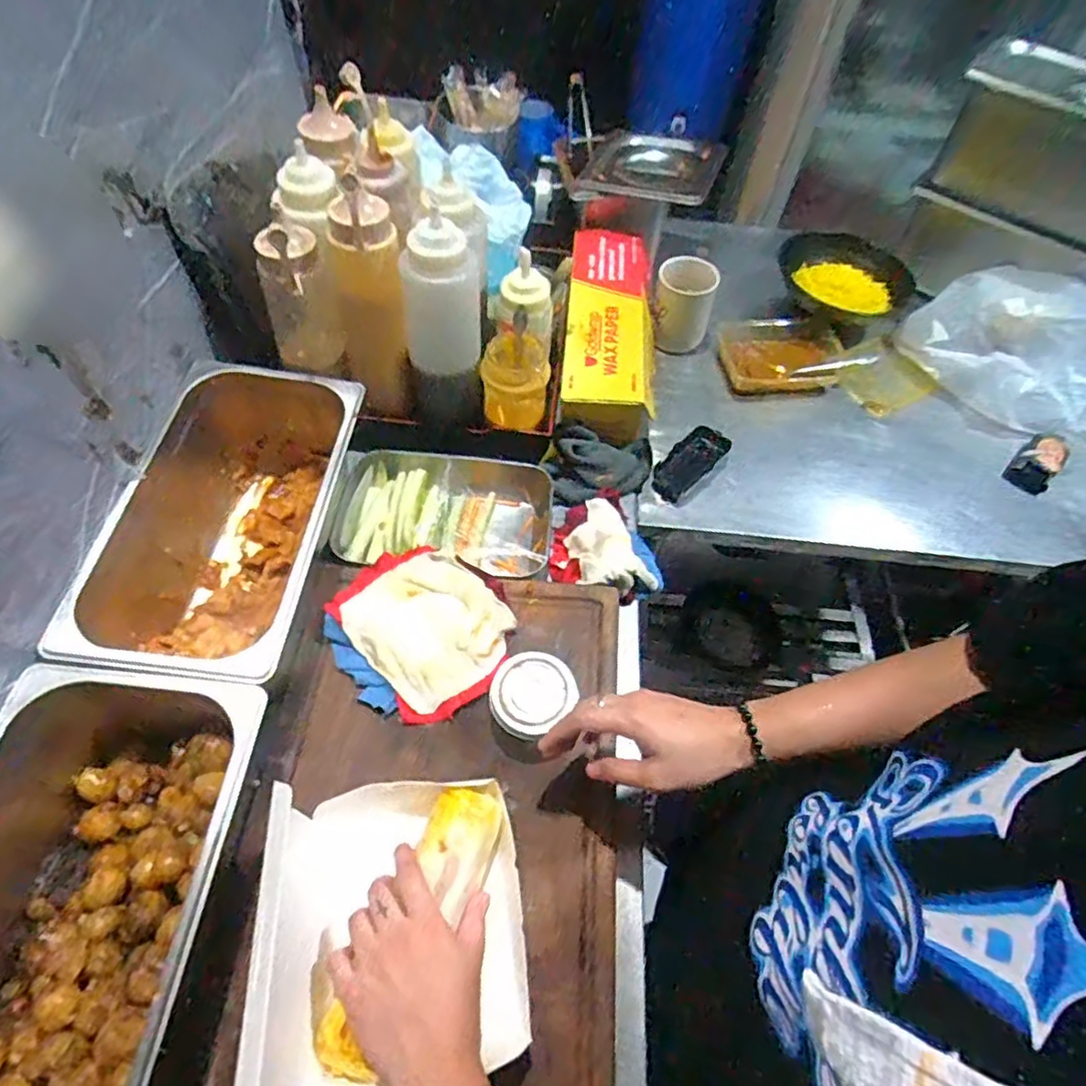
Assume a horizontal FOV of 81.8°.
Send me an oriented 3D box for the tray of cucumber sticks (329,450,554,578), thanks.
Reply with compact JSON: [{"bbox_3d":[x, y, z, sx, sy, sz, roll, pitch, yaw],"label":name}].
[{"bbox_3d":[-0.107,-0.021,0.710,0.234,0.076,0.146,3,58,-2],"label":"tray of cucumber sticks"}]

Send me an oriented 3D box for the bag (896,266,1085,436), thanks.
[{"bbox_3d":[0.685,-0.250,0.854,0.196,0.120,0.336,-37,67,-24],"label":"bag"}]

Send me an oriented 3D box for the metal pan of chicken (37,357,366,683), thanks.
[{"bbox_3d":[-0.300,-0.006,0.616,0.192,0.152,0.322,6,58,0],"label":"metal pan of chicken"}]

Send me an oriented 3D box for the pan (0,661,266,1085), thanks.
[{"bbox_3d":[-0.323,0.258,0.423,0.194,0.115,0.317,5,58,-1],"label":"pan"}]

